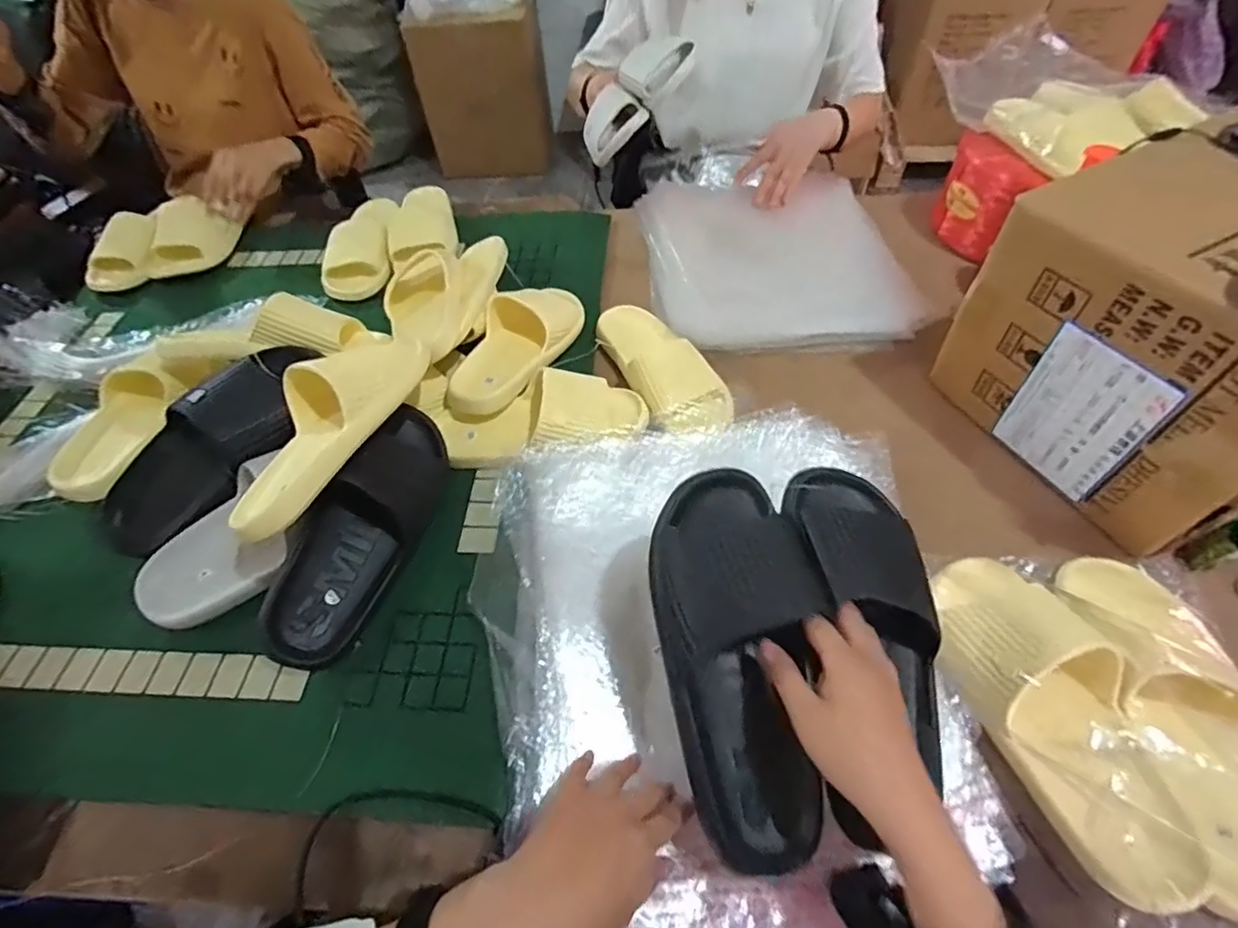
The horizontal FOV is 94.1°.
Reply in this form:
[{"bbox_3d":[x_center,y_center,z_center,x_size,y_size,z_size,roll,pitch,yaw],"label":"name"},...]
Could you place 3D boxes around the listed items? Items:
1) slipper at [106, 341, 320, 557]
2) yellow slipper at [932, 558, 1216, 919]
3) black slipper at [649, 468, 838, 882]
[{"bbox_3d":[-0.419,-0.020,0.585,0.100,0.066,0.267,41,87,27],"label":"slipper"},{"bbox_3d":[0.348,0.187,0.453,0.116,0.075,0.256,-12,54,-6],"label":"yellow slipper"},{"bbox_3d":[0.085,0.134,0.409,0.110,0.063,0.264,-4,76,0],"label":"black slipper"}]

